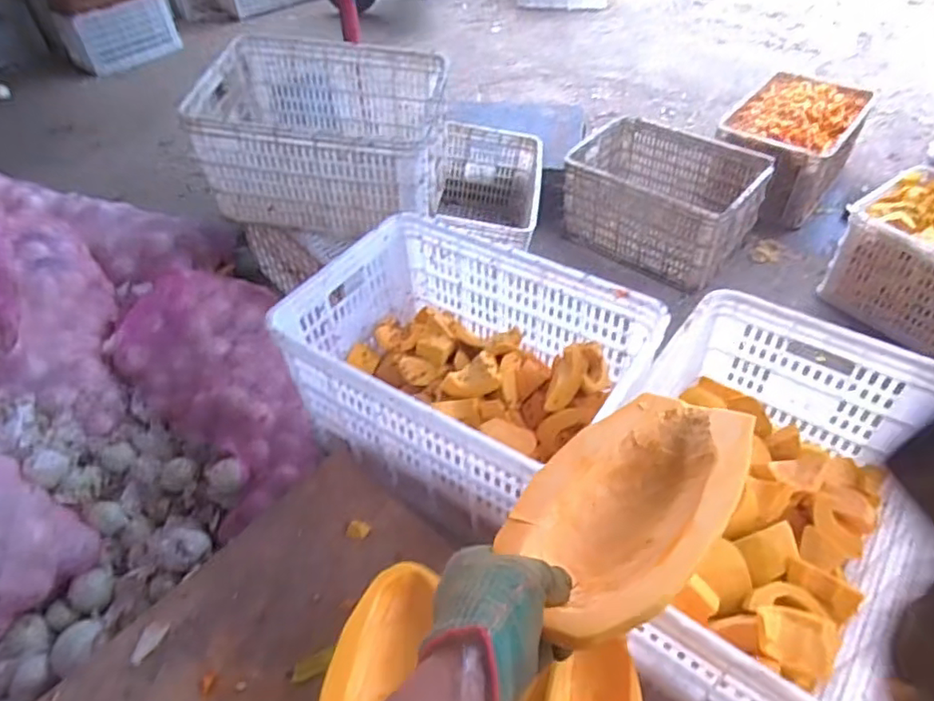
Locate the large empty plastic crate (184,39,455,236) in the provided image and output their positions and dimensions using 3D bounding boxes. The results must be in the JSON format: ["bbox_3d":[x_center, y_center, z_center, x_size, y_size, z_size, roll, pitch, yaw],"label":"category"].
[{"bbox_3d":[-0.325,-0.511,1.418,0.536,0.257,0.429,2,47,7],"label":"large empty plastic crate"}]

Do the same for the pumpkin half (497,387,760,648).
[{"bbox_3d":[0.114,0.109,0.426,0.118,0.049,0.214,30,56,28],"label":"pumpkin half"}]

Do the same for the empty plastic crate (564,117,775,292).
[{"bbox_3d":[0.576,-0.451,1.812,0.540,0.261,0.397,27,55,27],"label":"empty plastic crate"}]

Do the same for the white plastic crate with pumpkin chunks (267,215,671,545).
[{"bbox_3d":[-0.002,0.041,0.961,0.514,0.251,0.362,26,54,26],"label":"white plastic crate with pumpkin chunks"}]

